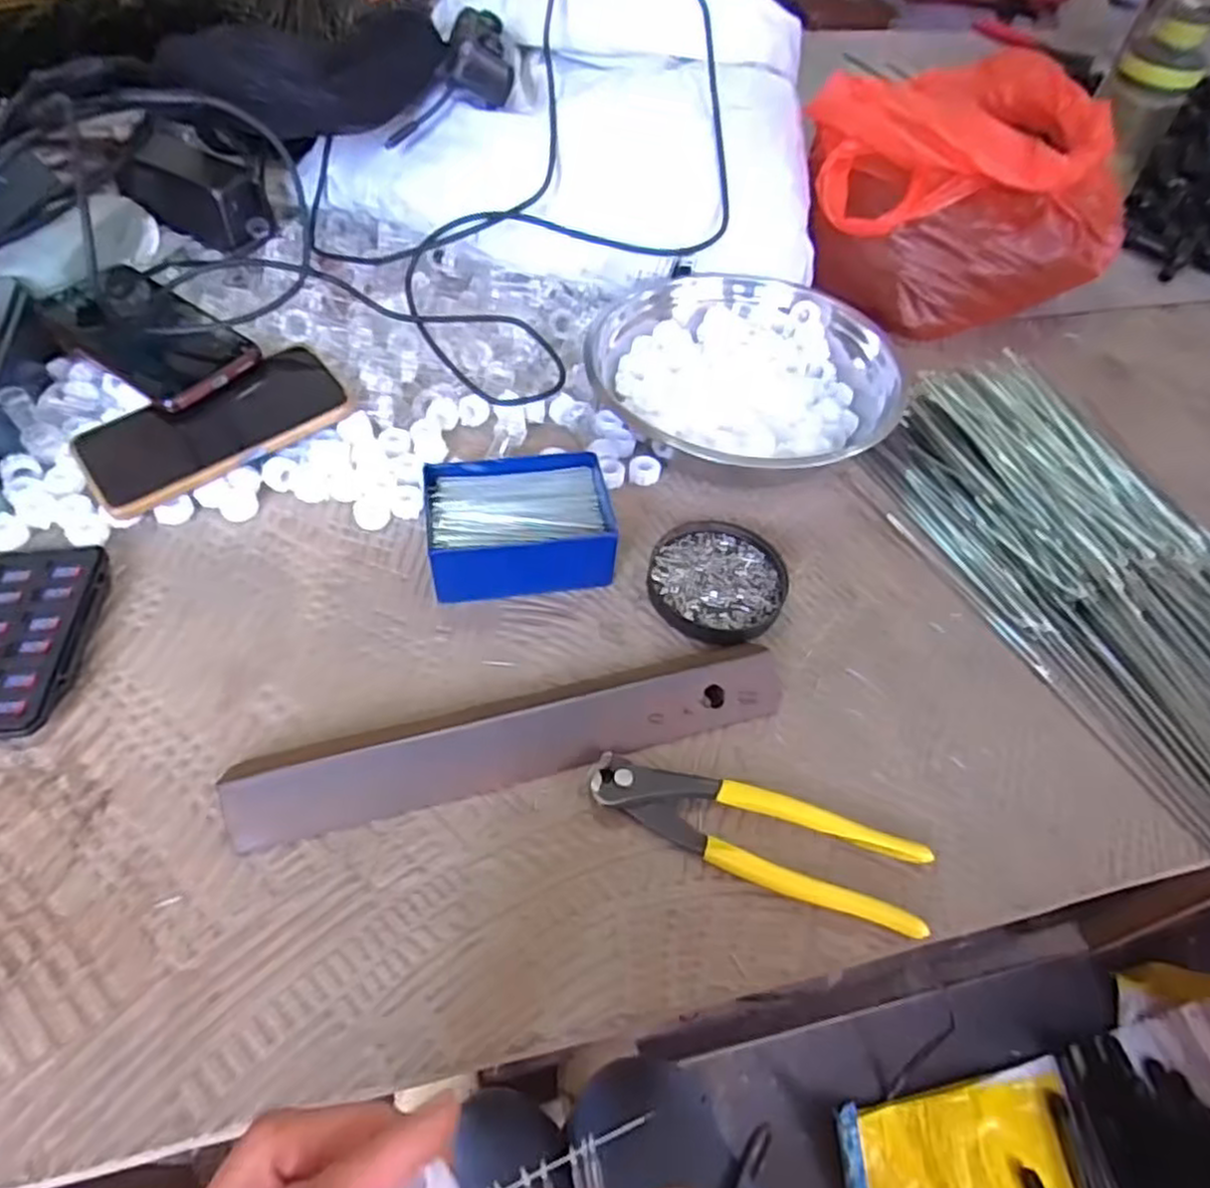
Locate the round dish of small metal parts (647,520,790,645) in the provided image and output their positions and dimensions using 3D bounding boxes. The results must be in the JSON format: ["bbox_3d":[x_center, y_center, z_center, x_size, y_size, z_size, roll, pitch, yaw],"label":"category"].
[{"bbox_3d":[0.071,-0.009,0.476,0.084,0.012,0.087,2,52,-3],"label":"round dish of small metal parts"}]

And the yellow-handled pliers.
[{"bbox_3d":[0.073,0.119,0.369,0.163,0.014,0.043,17,53,8],"label":"yellow-handled pliers"}]

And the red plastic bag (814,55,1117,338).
[{"bbox_3d":[0.332,-0.367,0.690,0.259,0.153,0.282,35,57,21],"label":"red plastic bag"}]

